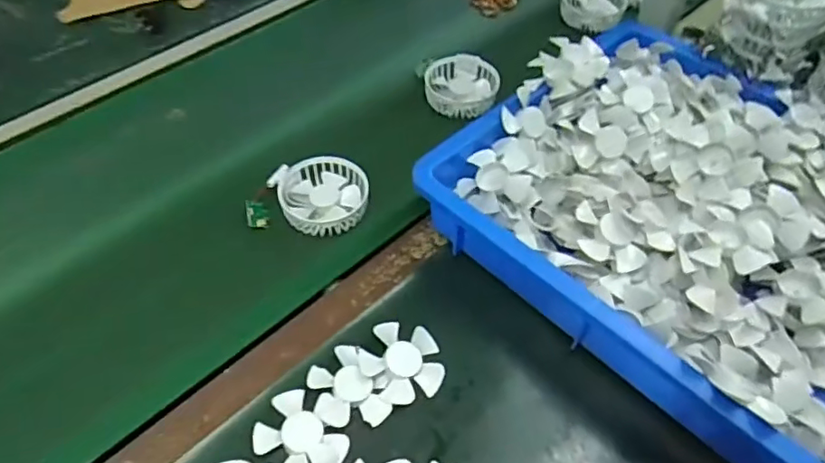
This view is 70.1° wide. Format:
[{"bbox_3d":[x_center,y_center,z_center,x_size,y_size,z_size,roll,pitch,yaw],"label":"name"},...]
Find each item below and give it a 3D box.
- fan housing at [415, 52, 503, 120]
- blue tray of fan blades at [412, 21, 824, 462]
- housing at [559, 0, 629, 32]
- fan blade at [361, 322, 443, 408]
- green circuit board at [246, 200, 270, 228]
[{"bbox_3d":[0.059,-0.181,0.729,0.088,0.030,0.118,-7,50,-6],"label":"fan housing"},{"bbox_3d":[0.318,0.023,0.516,0.368,0.092,0.558,-37,59,-27],"label":"blue tray of fan blades"},{"bbox_3d":[0.265,-0.334,0.865,0.095,0.025,0.097,0,50,0],"label":"housing"},{"bbox_3d":[-0.009,0.107,0.492,0.066,0.013,0.068,0,50,0],"label":"fan blade"},{"bbox_3d":[-0.157,-0.018,0.599,0.022,0.004,0.030,-9,78,-2],"label":"green circuit board"}]

